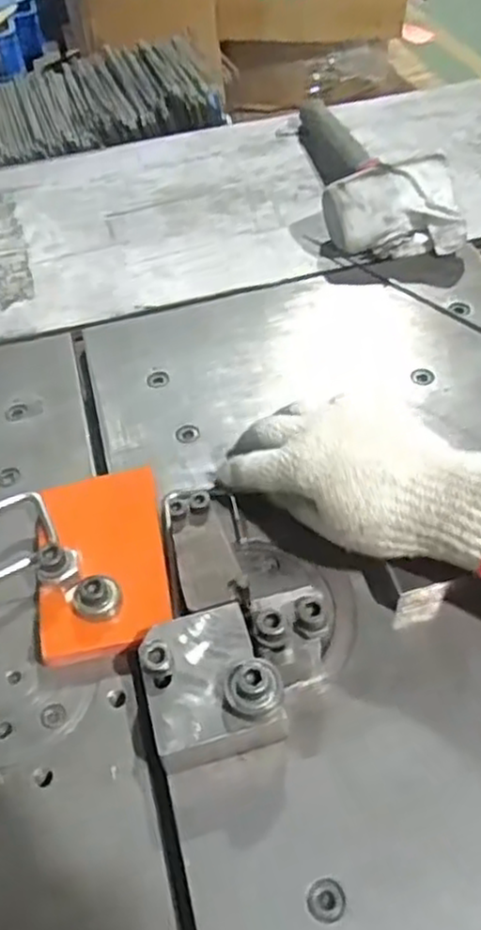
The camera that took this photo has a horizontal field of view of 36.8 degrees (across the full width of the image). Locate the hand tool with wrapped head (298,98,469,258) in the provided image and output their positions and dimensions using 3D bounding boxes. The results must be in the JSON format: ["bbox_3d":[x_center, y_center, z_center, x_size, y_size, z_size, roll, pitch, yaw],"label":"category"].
[{"bbox_3d":[0.120,-0.295,0.696,0.108,0.067,0.271,-8,49,-2],"label":"hand tool with wrapped head"}]

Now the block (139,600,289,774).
[{"bbox_3d":[-0.015,0.114,0.376,0.067,0.045,0.076,-14,50,-7],"label":"block"}]

